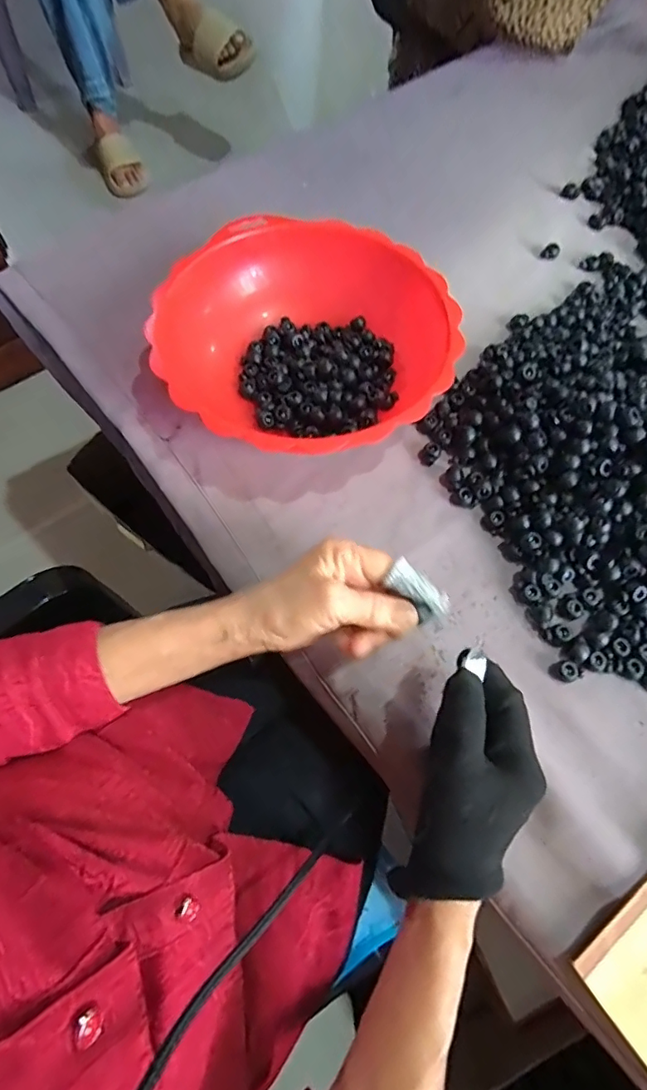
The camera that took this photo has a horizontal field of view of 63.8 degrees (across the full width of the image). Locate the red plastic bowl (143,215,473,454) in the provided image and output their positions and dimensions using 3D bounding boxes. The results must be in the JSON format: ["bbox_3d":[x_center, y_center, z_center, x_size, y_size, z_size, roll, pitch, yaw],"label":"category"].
[{"bbox_3d":[-0.015,-0.157,0.438,0.229,0.074,0.221,0,64,-1],"label":"red plastic bowl"}]

